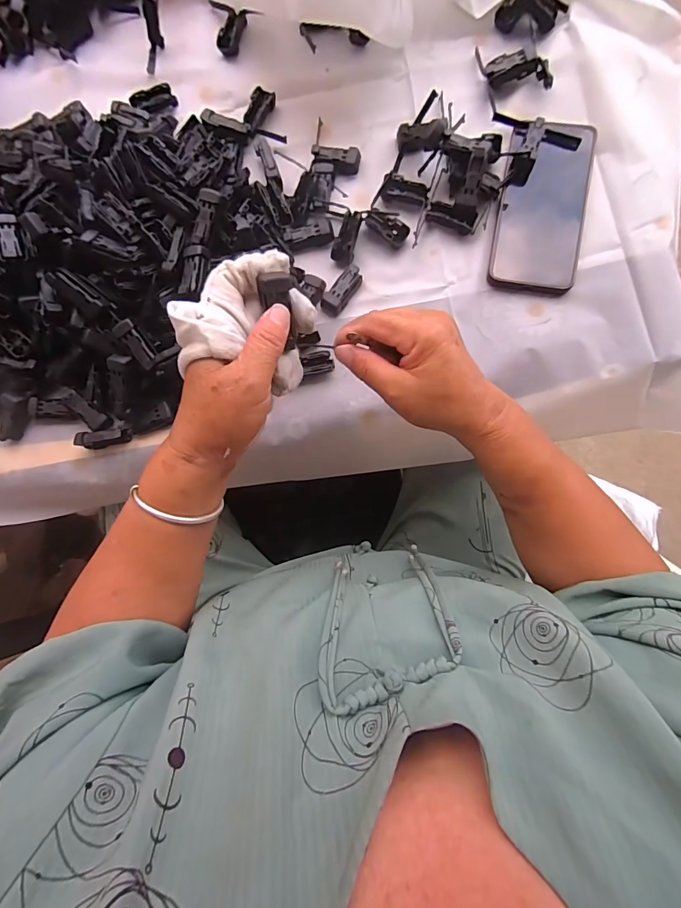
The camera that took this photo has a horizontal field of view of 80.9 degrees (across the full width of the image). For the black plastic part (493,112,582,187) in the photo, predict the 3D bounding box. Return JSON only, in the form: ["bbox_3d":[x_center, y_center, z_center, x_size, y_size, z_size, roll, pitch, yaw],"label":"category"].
[{"bbox_3d":[0.178,-0.287,0.375,0.081,0.030,0.052,21,85,3],"label":"black plastic part"}]

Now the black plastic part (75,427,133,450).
[{"bbox_3d":[-0.231,-0.015,0.387,0.048,0.019,0.015,-10,84,0],"label":"black plastic part"}]

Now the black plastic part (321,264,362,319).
[{"bbox_3d":[0.003,-0.159,0.389,0.022,0.013,0.051,41,86,4],"label":"black plastic part"}]

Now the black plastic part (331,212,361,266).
[{"bbox_3d":[0.007,-0.209,0.388,0.021,0.010,0.047,26,117,6],"label":"black plastic part"}]

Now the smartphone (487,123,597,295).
[{"bbox_3d":[0.193,-0.236,0.382,0.079,0.015,0.164,11,85,2],"label":"smartphone"}]

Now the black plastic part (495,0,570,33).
[{"bbox_3d":[0.191,-0.444,0.397,0.064,0.025,0.027,14,85,2],"label":"black plastic part"}]

